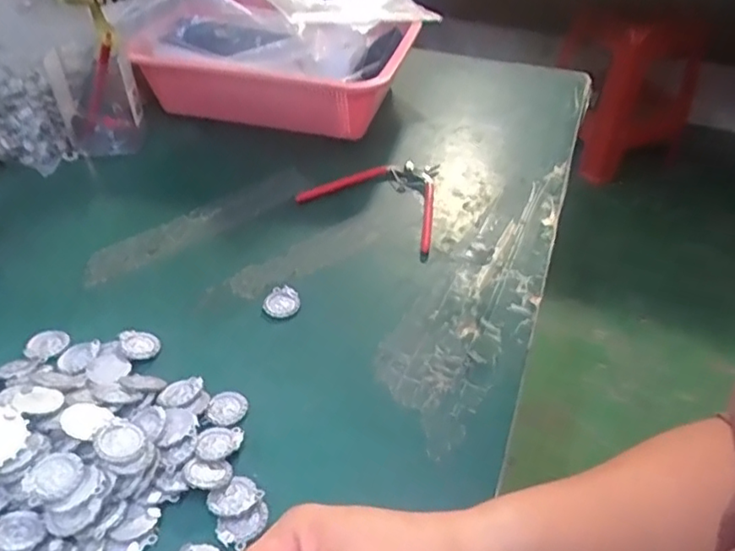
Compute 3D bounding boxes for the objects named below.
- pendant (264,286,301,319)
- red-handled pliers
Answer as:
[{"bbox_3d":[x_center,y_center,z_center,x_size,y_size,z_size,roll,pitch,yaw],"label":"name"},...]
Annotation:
[{"bbox_3d":[-0.068,0.021,0.486,0.027,0.004,0.032,-4,41,-7],"label":"pendant"},{"bbox_3d":[-0.001,-0.076,0.585,0.129,0.021,0.151,7,41,6],"label":"red-handled pliers"}]

